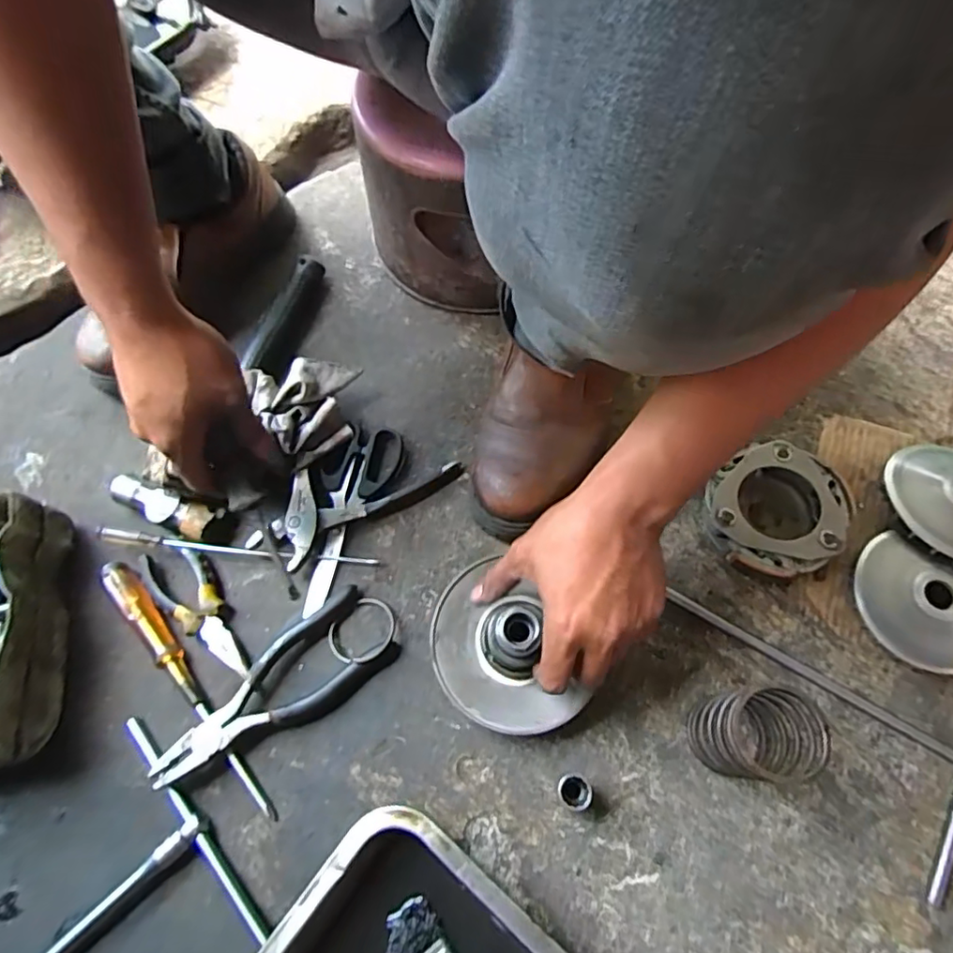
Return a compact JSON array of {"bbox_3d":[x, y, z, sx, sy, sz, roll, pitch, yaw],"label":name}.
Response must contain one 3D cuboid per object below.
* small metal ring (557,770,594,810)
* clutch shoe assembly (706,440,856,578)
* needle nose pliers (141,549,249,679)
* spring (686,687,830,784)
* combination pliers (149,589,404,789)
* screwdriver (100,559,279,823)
[{"bbox_3d":[0.070,0.228,0.422,0.021,0.036,0.025,33,74,13],"label":"small metal ring"},{"bbox_3d":[0.249,0.030,0.488,0.111,0.034,0.103,-1,70,1],"label":"clutch shoe assembly"},{"bbox_3d":[-0.234,0.115,0.492,0.048,0.016,0.135,-34,72,-10],"label":"needle nose pliers"},{"bbox_3d":[0.186,0.173,0.396,0.057,0.102,0.050,-2,70,1],"label":"spring"},{"bbox_3d":[-0.158,0.176,0.459,0.191,0.023,0.069,-39,73,-12],"label":"combination pliers"},{"bbox_3d":[-0.234,0.167,0.467,0.022,0.023,0.244,-39,73,-12],"label":"screwdriver"}]

